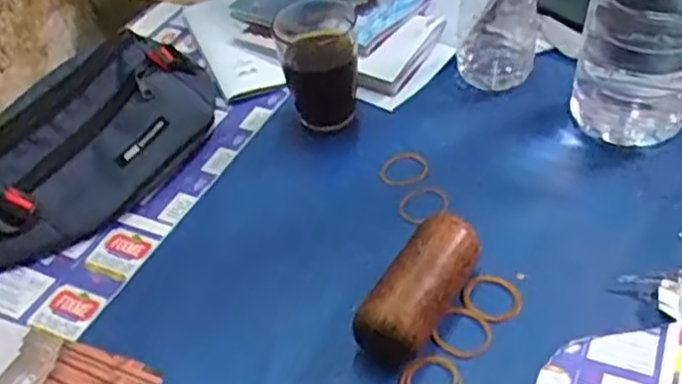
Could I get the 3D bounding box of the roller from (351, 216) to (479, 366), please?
[{"bbox_3d":[0.049,0.060,0.436,0.040,0.043,0.094,21,49,27],"label":"roller"}]

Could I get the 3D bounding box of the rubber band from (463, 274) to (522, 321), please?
[{"bbox_3d":[0.096,0.066,0.454,0.036,0.005,0.034,2,47,-2],"label":"rubber band"}]

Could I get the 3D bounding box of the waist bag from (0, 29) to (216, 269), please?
[{"bbox_3d":[-0.199,-0.038,0.560,0.104,0.070,0.257,26,51,30],"label":"waist bag"}]

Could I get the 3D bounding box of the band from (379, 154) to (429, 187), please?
[{"bbox_3d":[0.051,-0.017,0.549,0.037,0.004,0.035,-4,43,3],"label":"band"}]

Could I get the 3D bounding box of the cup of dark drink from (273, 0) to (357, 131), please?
[{"bbox_3d":[-0.018,-0.110,0.596,0.062,0.098,0.081,-8,42,-2],"label":"cup of dark drink"}]

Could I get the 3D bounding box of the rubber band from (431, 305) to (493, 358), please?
[{"bbox_3d":[0.075,0.085,0.437,0.033,0.005,0.033,-4,43,3],"label":"rubber band"}]

